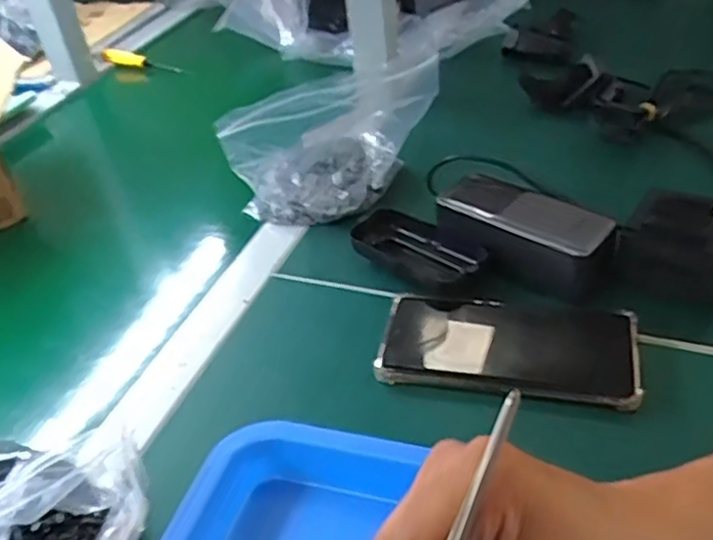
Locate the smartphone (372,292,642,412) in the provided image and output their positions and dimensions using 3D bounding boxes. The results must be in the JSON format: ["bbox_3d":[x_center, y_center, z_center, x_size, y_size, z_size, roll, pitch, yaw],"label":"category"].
[{"bbox_3d":[0.101,0.050,0.460,0.164,0.016,0.080,5,41,15],"label":"smartphone"}]

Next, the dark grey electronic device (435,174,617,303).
[{"bbox_3d":[0.124,-0.032,0.516,0.059,0.040,0.144,-33,46,-29],"label":"dark grey electronic device"}]

